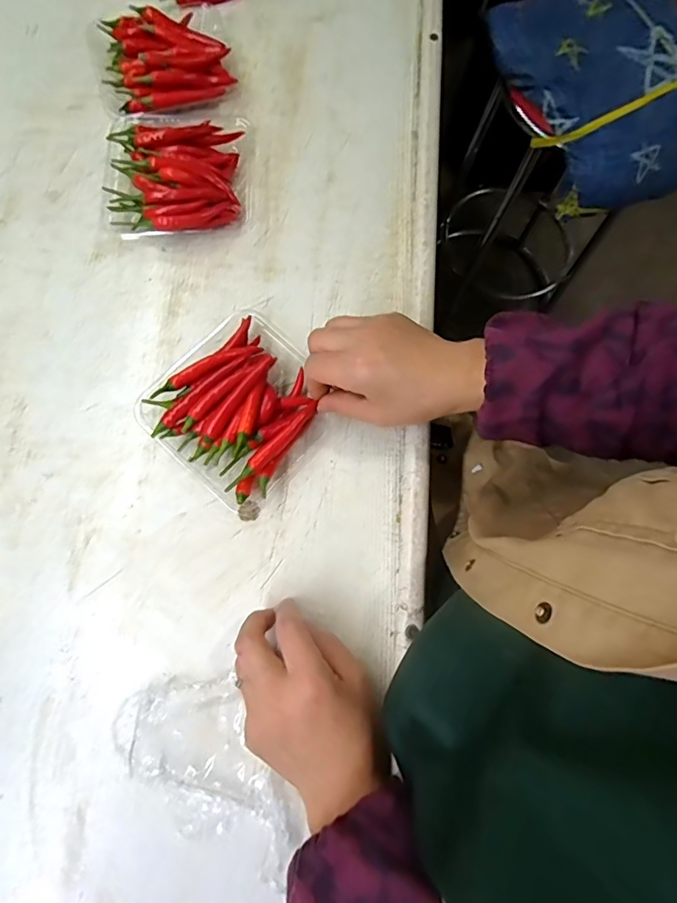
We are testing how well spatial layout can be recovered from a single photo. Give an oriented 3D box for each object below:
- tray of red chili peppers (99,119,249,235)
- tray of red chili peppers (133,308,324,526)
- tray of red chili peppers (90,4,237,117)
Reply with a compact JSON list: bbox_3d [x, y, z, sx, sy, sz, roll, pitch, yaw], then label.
[{"bbox_3d":[-0.142,-0.248,0.443,0.126,0.033,0.124,-9,75,-4],"label":"tray of red chili peppers"},{"bbox_3d":[-0.077,-0.039,0.388,0.125,0.040,0.129,37,77,8],"label":"tray of red chili peppers"},{"bbox_3d":[-0.172,-0.377,0.479,0.123,0.030,0.132,-17,76,-7],"label":"tray of red chili peppers"}]

